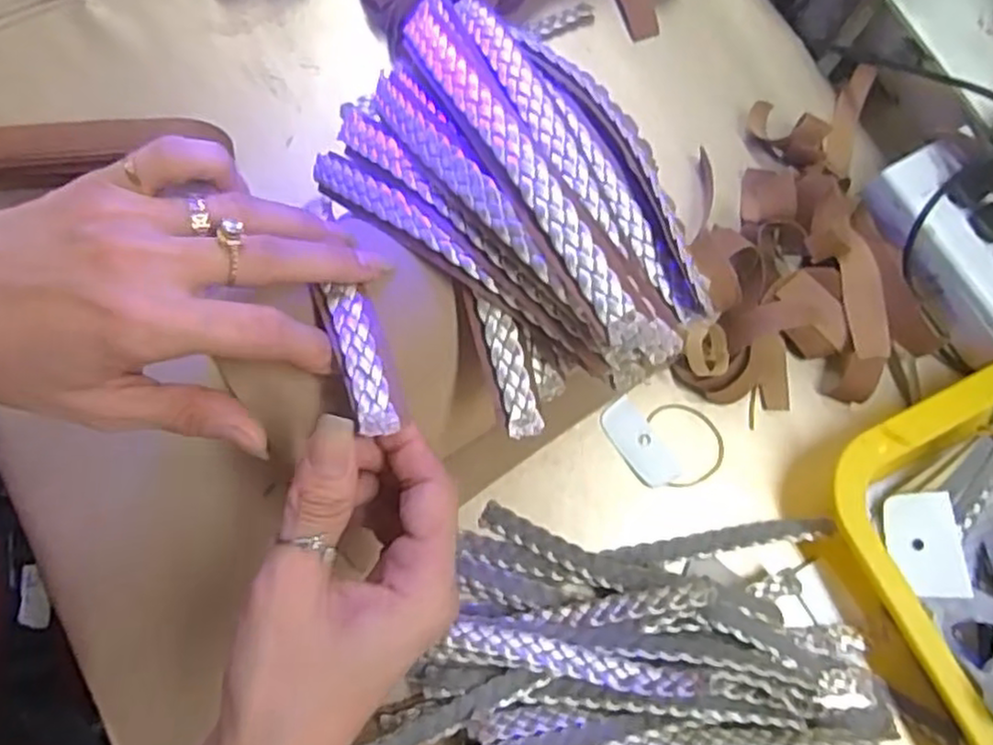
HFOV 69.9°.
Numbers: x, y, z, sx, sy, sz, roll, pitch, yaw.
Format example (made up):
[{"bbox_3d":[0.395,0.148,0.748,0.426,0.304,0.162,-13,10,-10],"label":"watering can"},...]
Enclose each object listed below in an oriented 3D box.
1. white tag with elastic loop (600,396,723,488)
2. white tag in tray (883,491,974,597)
[{"bbox_3d":[0.090,0.039,0.386,0.066,0.005,0.045,9,75,0],"label":"white tag with elastic loop"},{"bbox_3d":[0.224,0.090,0.370,0.037,0.004,0.053,-4,80,10],"label":"white tag in tray"}]

